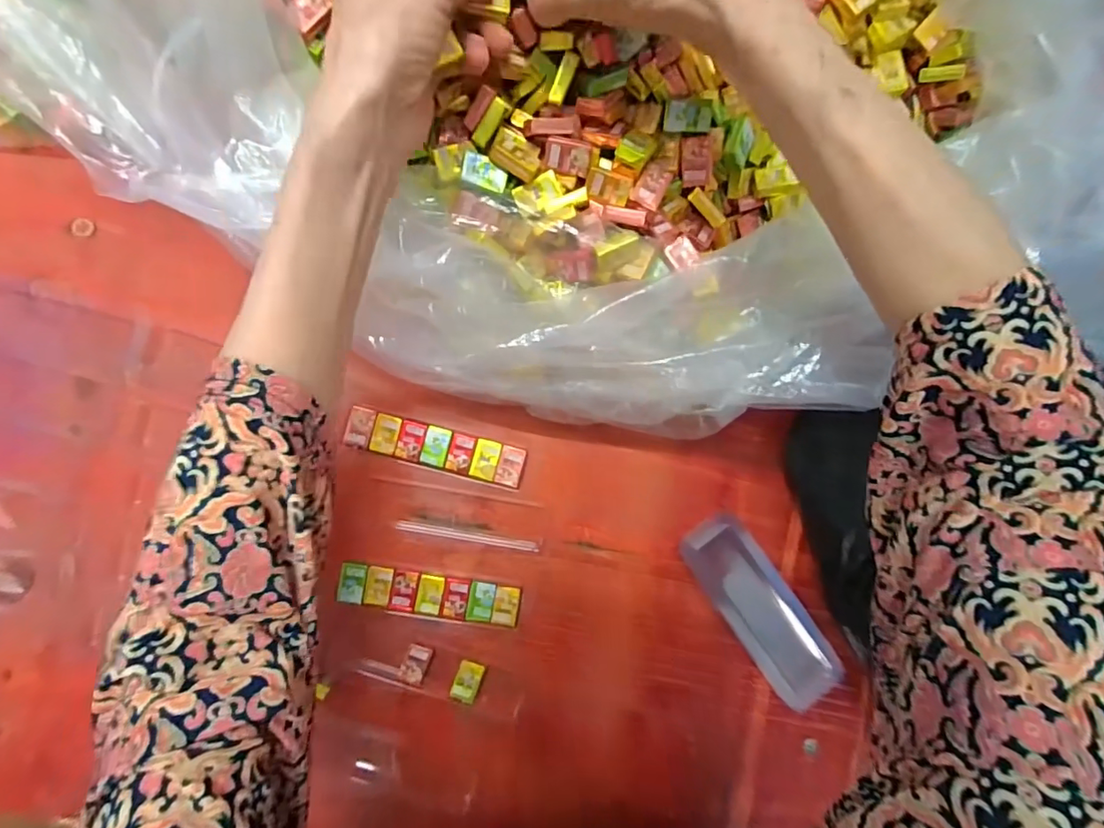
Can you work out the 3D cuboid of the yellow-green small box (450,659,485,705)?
[{"bbox_3d":[-0.057,0.179,0.355,0.017,0.008,0.025,21,91,-6],"label":"yellow-green small box"}]

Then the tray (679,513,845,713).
[{"bbox_3d":[0.142,0.134,0.363,0.046,0.031,0.137,-35,95,-3],"label":"tray"}]

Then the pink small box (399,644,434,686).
[{"bbox_3d":[-0.090,0.166,0.351,0.017,0.007,0.024,22,91,-6],"label":"pink small box"}]

